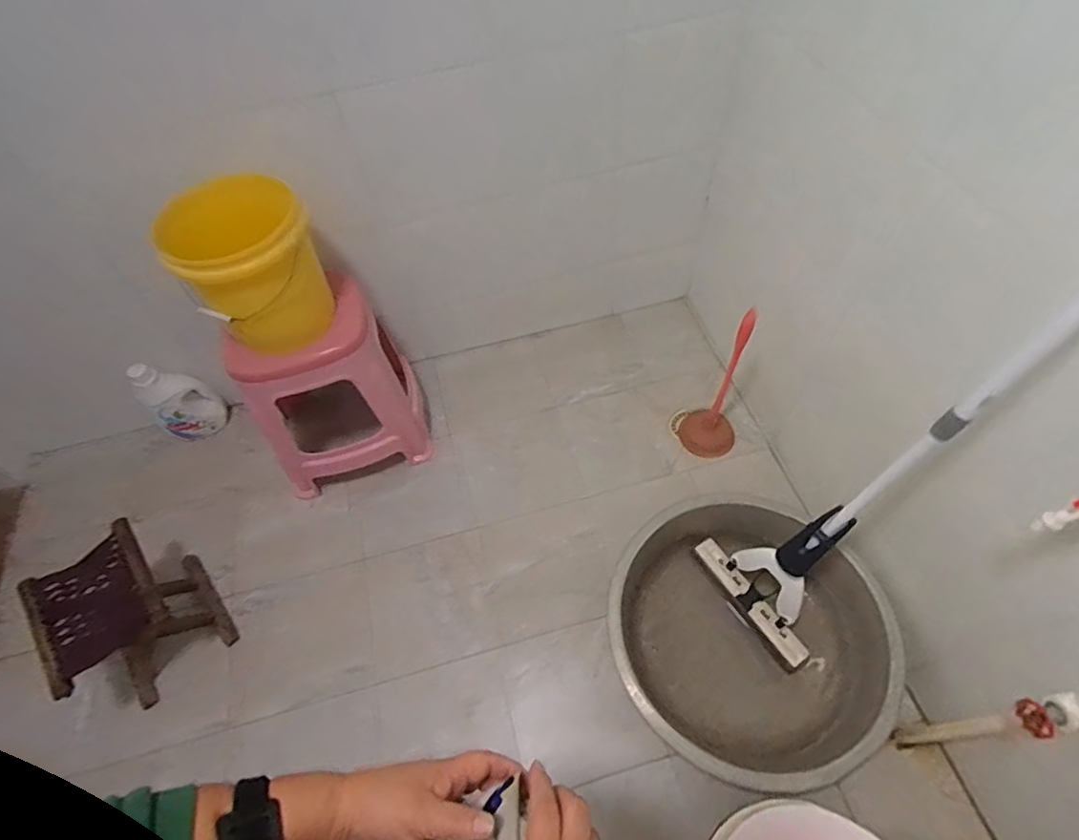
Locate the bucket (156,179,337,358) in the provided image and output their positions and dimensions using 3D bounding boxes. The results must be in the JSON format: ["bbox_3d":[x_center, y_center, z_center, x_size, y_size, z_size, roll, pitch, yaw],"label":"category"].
[{"bbox_3d":[-0.563,-0.300,1.118,0.233,0.287,0.233,-2,57,3],"label":"bucket"}]

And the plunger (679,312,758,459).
[{"bbox_3d":[0.445,-0.081,1.344,0.156,0.436,0.127,22,61,17],"label":"plunger"}]

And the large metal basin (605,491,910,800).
[{"bbox_3d":[0.423,0.444,1.163,0.529,0.158,0.532,-2,57,3],"label":"large metal basin"}]

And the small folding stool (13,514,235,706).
[{"bbox_3d":[-0.850,0.410,1.171,0.245,0.301,0.231,39,67,25],"label":"small folding stool"}]

